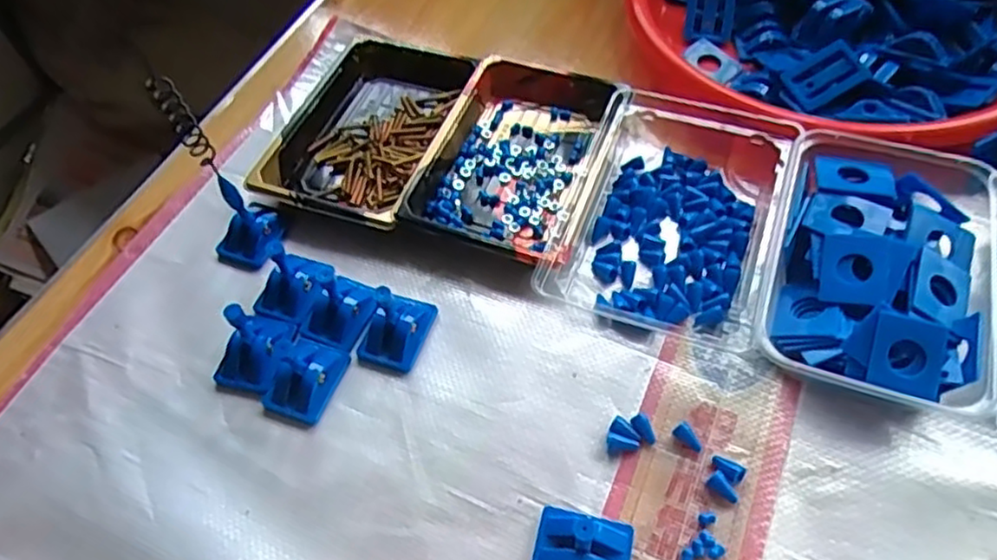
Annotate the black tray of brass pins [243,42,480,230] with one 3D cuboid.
[{"bbox_3d":[-0.091,-0.105,0.485,0.109,0.021,0.160,15,57,15],"label":"black tray of brass pins"}]

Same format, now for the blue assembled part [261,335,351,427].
[{"bbox_3d":[-0.106,0.051,0.379,0.034,0.022,0.045,15,57,15],"label":"blue assembled part"}]

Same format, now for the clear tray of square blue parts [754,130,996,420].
[{"bbox_3d":[0.206,-0.007,0.380,0.112,0.035,0.167,16,58,15],"label":"clear tray of square blue parts"}]

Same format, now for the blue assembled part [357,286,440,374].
[{"bbox_3d":[-0.059,0.021,0.390,0.033,0.040,0.043,19,58,17],"label":"blue assembled part"}]

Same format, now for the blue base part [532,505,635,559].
[{"bbox_3d":[0.039,0.125,0.321,0.044,0.017,0.035,11,56,12],"label":"blue base part"}]

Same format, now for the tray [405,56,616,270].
[{"bbox_3d":[0.011,-0.087,0.461,0.099,0.029,0.162,19,58,17],"label":"tray"}]

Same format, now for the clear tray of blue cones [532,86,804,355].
[{"bbox_3d":[0.108,-0.050,0.426,0.121,0.031,0.180,15,57,15],"label":"clear tray of blue cones"}]

